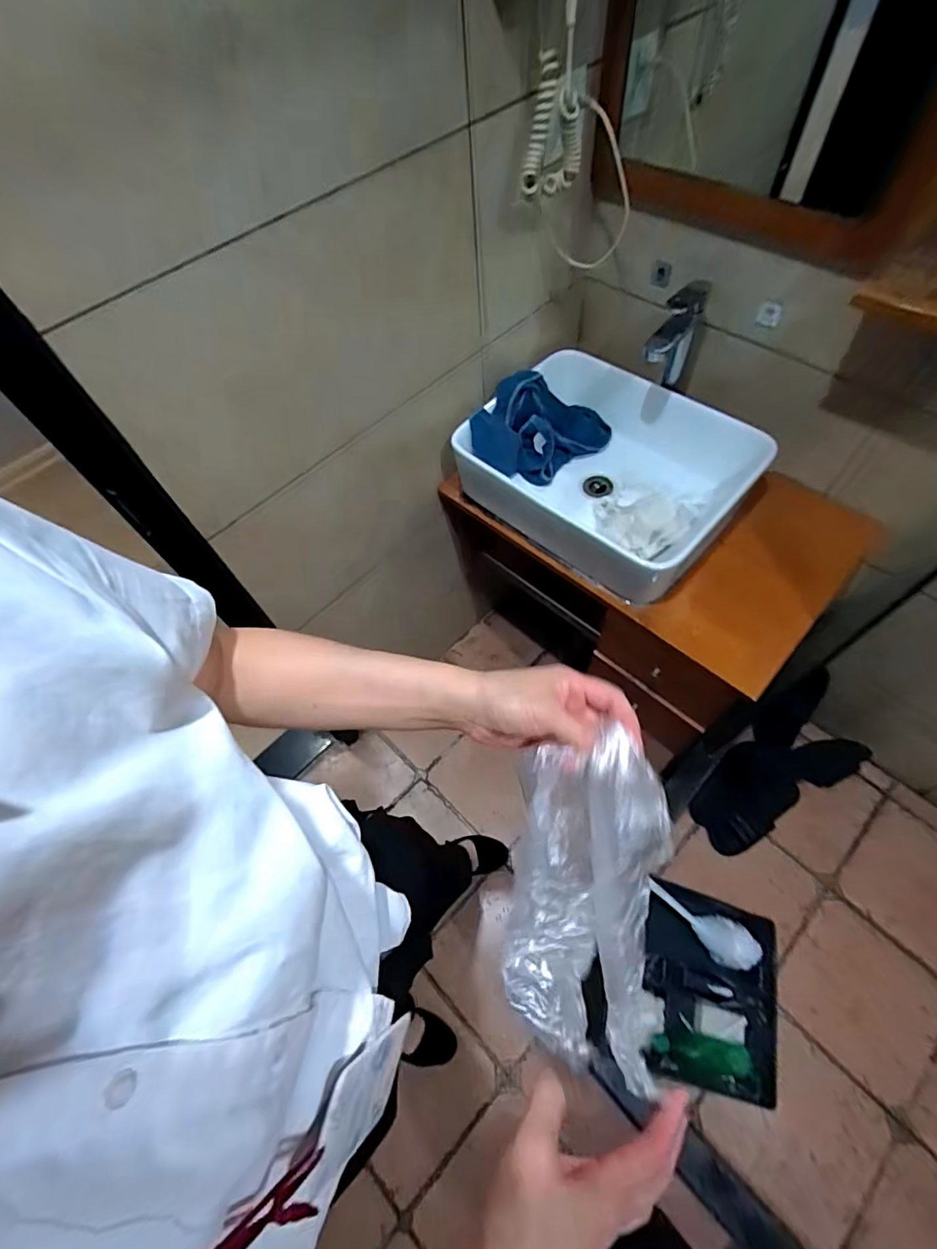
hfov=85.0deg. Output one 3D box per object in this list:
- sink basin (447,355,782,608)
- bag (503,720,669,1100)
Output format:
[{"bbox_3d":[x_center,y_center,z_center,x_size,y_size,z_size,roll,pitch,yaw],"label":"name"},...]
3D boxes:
[{"bbox_3d":[0.244,-0.281,0.930,0.456,0.174,0.341,36,69,21],"label":"sink basin"},{"bbox_3d":[0.085,0.193,0.366,0.096,0.055,0.228,5,93,7],"label":"bag"}]

